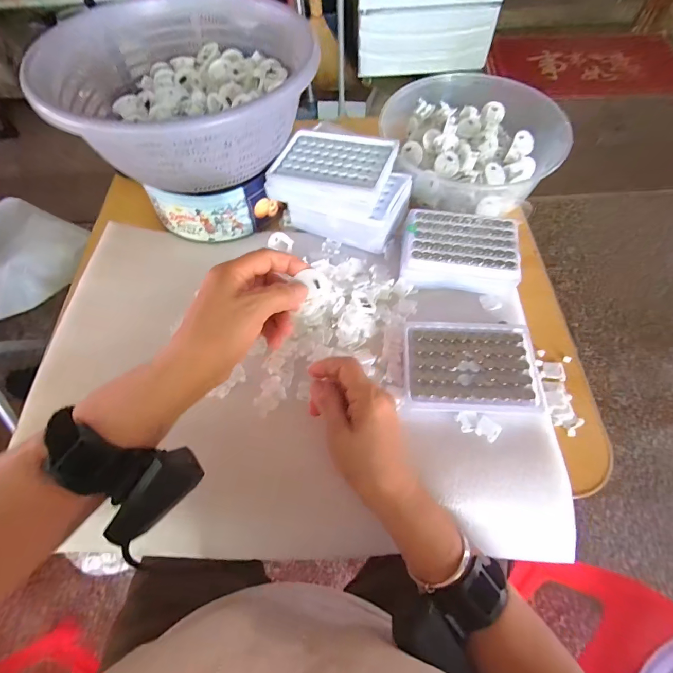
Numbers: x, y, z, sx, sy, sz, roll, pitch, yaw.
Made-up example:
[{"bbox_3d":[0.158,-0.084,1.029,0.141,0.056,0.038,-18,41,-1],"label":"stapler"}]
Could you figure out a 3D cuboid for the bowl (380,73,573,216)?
[{"bbox_3d":[0.180,-0.275,0.523,0.228,0.076,0.212,-1,62,2],"label":"bowl"}]

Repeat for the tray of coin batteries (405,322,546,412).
[{"bbox_3d":[0.138,0.030,0.389,0.132,0.018,0.095,1,62,3],"label":"tray of coin batteries"}]

